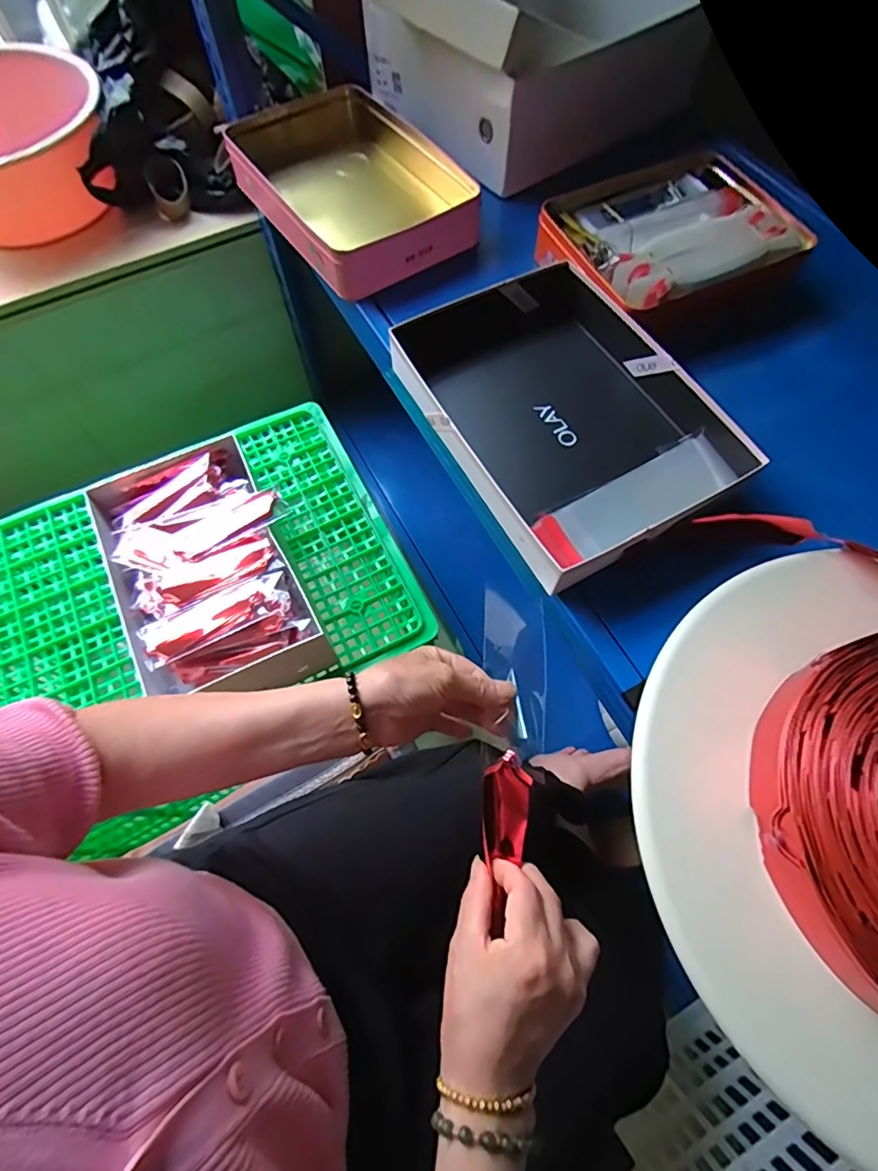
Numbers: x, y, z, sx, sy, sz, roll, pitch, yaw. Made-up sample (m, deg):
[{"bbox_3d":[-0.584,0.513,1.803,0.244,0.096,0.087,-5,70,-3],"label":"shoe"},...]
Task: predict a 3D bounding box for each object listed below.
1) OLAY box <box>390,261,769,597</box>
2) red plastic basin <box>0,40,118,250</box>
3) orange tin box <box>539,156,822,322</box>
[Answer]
[{"bbox_3d":[0.119,-0.170,0.510,0.244,0.051,0.307,-31,69,-12],"label":"OLAY box"},{"bbox_3d":[-0.735,-0.739,0.896,0.360,0.154,0.366,0,66,1],"label":"red plastic basin"},{"bbox_3d":[0.262,-0.388,0.593,0.266,0.062,0.223,-24,68,-9],"label":"orange tin box"}]

